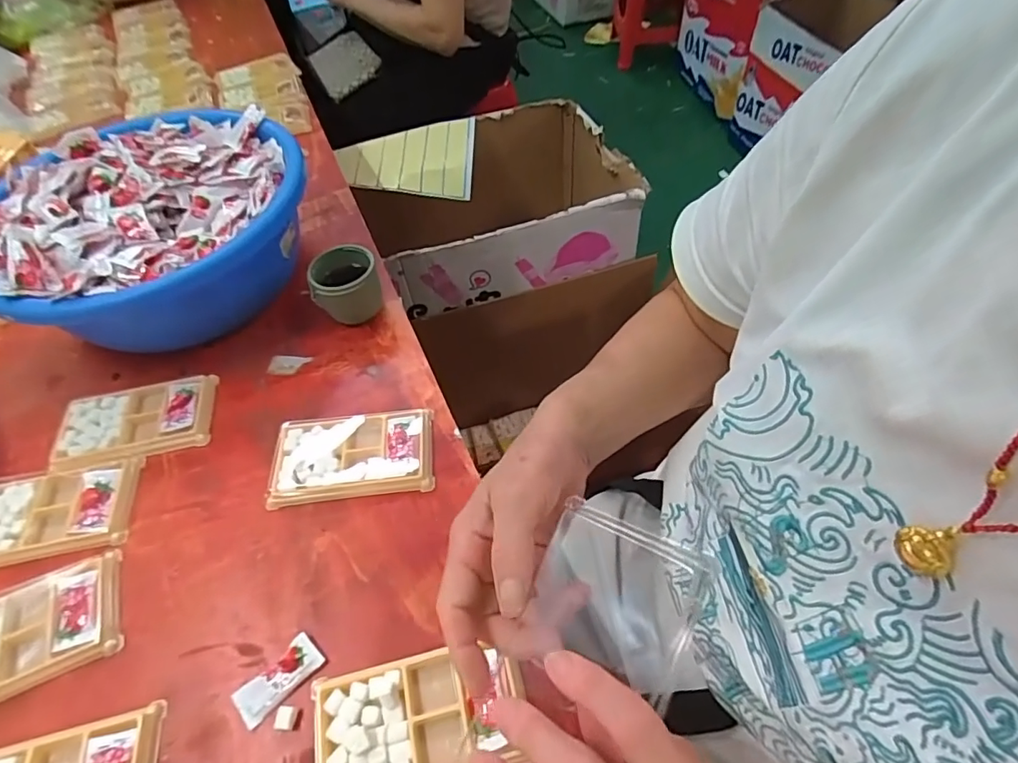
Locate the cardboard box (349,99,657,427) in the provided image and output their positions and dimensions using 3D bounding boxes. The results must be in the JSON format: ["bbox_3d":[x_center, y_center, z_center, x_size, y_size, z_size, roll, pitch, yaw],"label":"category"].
[{"bbox_3d":[0.002,-0.252,1.048,0.441,0.349,0.413,-20,54,-11],"label":"cardboard box"}]

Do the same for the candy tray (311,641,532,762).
[{"bbox_3d":[-0.058,0.219,0.342,0.134,0.020,0.077,-12,53,-5],"label":"candy tray"}]

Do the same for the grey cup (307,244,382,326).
[{"bbox_3d":[-0.166,-0.094,0.550,0.066,0.061,0.068,-2,53,2],"label":"grey cup"}]

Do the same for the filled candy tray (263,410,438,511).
[{"bbox_3d":[-0.135,0.063,0.461,0.136,0.014,0.076,-7,53,-1],"label":"filled candy tray"}]

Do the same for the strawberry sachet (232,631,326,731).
[{"bbox_3d":[-0.157,0.204,0.362,0.058,0.010,0.026,-38,60,-22],"label":"strawberry sachet"}]

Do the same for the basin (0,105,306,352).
[{"bbox_3d":[-0.364,-0.155,0.561,0.301,0.129,0.314,-2,53,2],"label":"basin"}]

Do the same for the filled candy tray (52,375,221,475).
[{"bbox_3d":[-0.348,0.037,0.495,0.132,0.012,0.078,-14,54,-7],"label":"filled candy tray"}]

